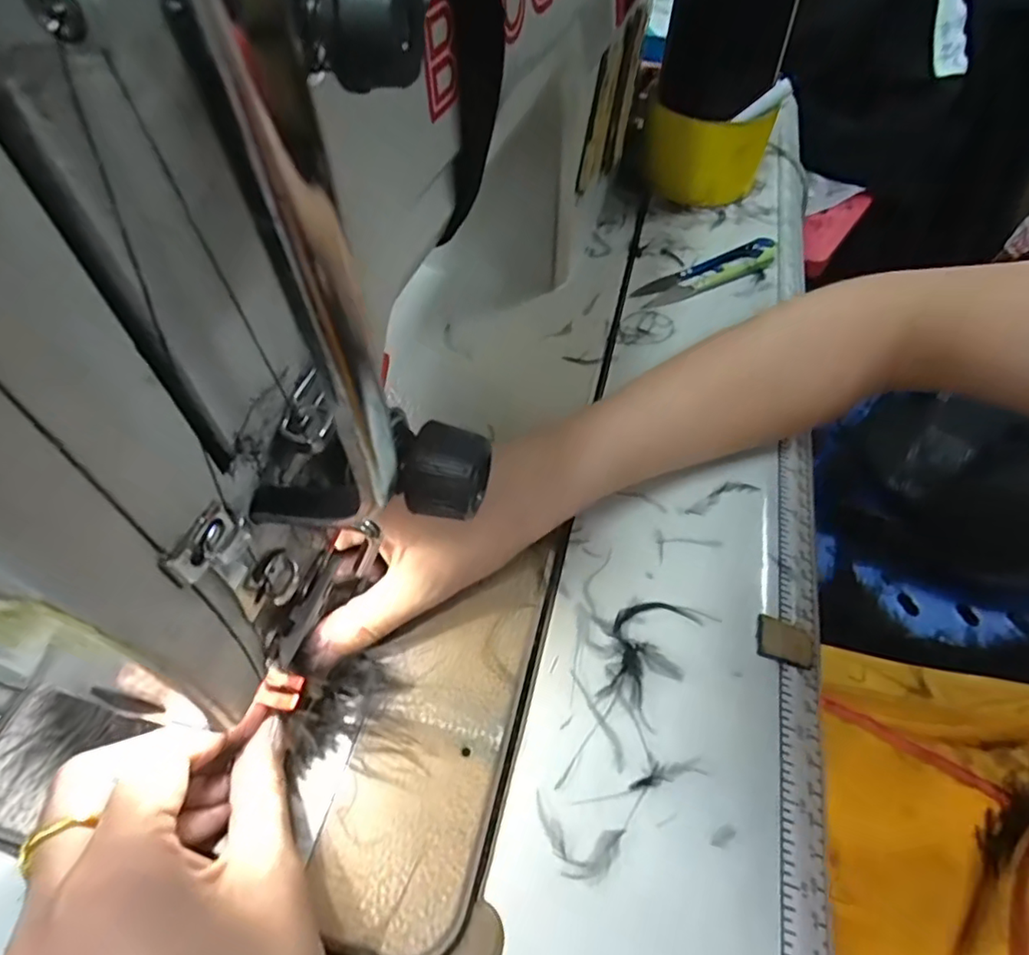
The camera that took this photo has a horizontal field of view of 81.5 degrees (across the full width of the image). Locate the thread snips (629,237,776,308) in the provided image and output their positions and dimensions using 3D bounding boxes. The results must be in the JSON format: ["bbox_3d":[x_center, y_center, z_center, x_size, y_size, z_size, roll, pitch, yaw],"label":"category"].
[{"bbox_3d":[0.123,-0.130,0.377,0.101,0.012,0.026,-19,58,-15],"label":"thread snips"}]

